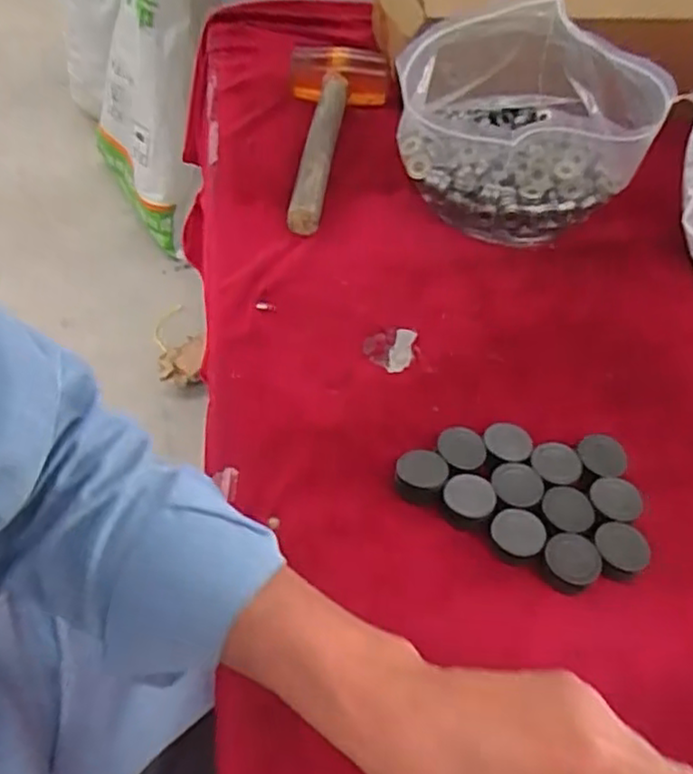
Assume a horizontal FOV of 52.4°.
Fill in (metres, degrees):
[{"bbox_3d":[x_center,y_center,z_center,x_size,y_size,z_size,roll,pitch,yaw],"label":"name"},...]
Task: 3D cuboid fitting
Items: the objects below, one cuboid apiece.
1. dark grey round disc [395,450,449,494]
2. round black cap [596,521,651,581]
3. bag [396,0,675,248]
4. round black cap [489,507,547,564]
[{"bbox_3d":[0.049,0.056,0.458,0.032,0.012,0.031,3,50,-3],"label":"dark grey round disc"},{"bbox_3d":[0.166,0.099,0.429,0.033,0.013,0.032,3,50,-3],"label":"round black cap"},{"bbox_3d":[0.160,-0.228,0.615,0.195,0.167,0.173,28,53,17],"label":"bag"},{"bbox_3d":[0.105,0.092,0.435,0.035,0.007,0.031,-33,60,-29],"label":"round black cap"}]

